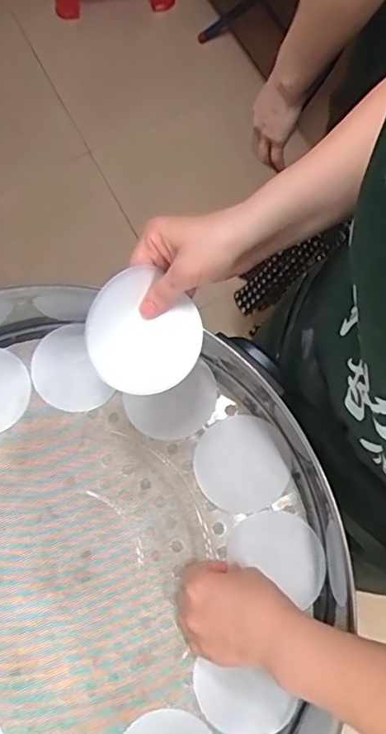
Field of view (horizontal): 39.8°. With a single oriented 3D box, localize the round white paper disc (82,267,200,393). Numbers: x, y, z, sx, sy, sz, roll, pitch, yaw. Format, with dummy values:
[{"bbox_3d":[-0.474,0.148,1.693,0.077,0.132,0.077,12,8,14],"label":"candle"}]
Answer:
[{"bbox_3d":[-0.043,-0.027,0.432,0.095,0.028,0.090,43,73,-31],"label":"round white paper disc"}]

